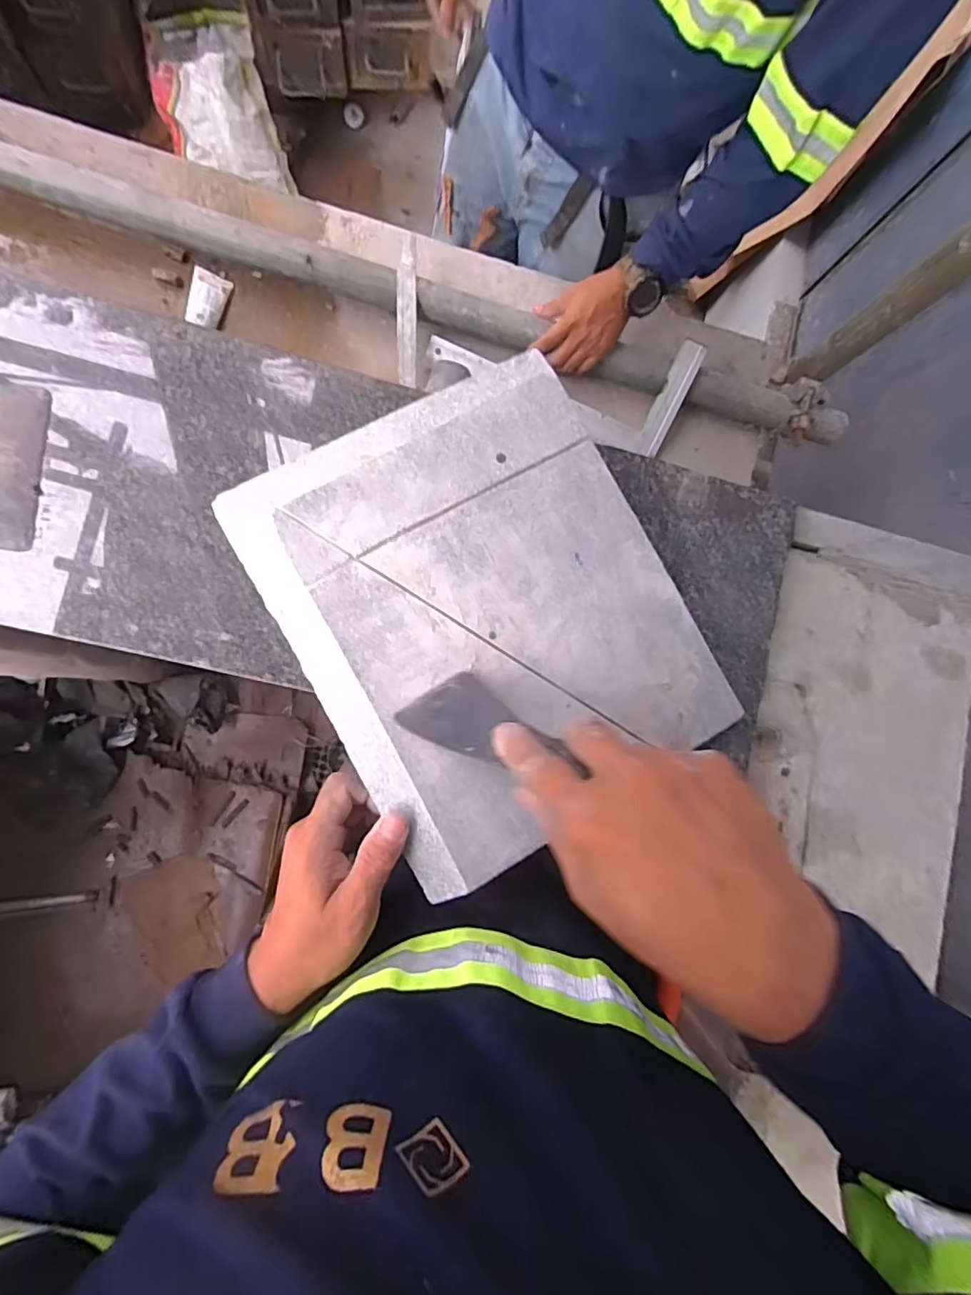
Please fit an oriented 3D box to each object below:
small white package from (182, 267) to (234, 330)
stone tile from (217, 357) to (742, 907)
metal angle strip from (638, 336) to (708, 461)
[{"bbox_3d":[-0.365,-0.458,0.717,0.045,0.010,0.080,12,79,-28],"label":"small white package"},{"bbox_3d":[0.002,-0.021,0.339,0.225,0.018,0.267,-29,91,-9],"label":"stone tile"},{"bbox_3d":[0.261,-0.349,0.770,0.036,0.010,0.152,21,110,-6],"label":"metal angle strip"}]

